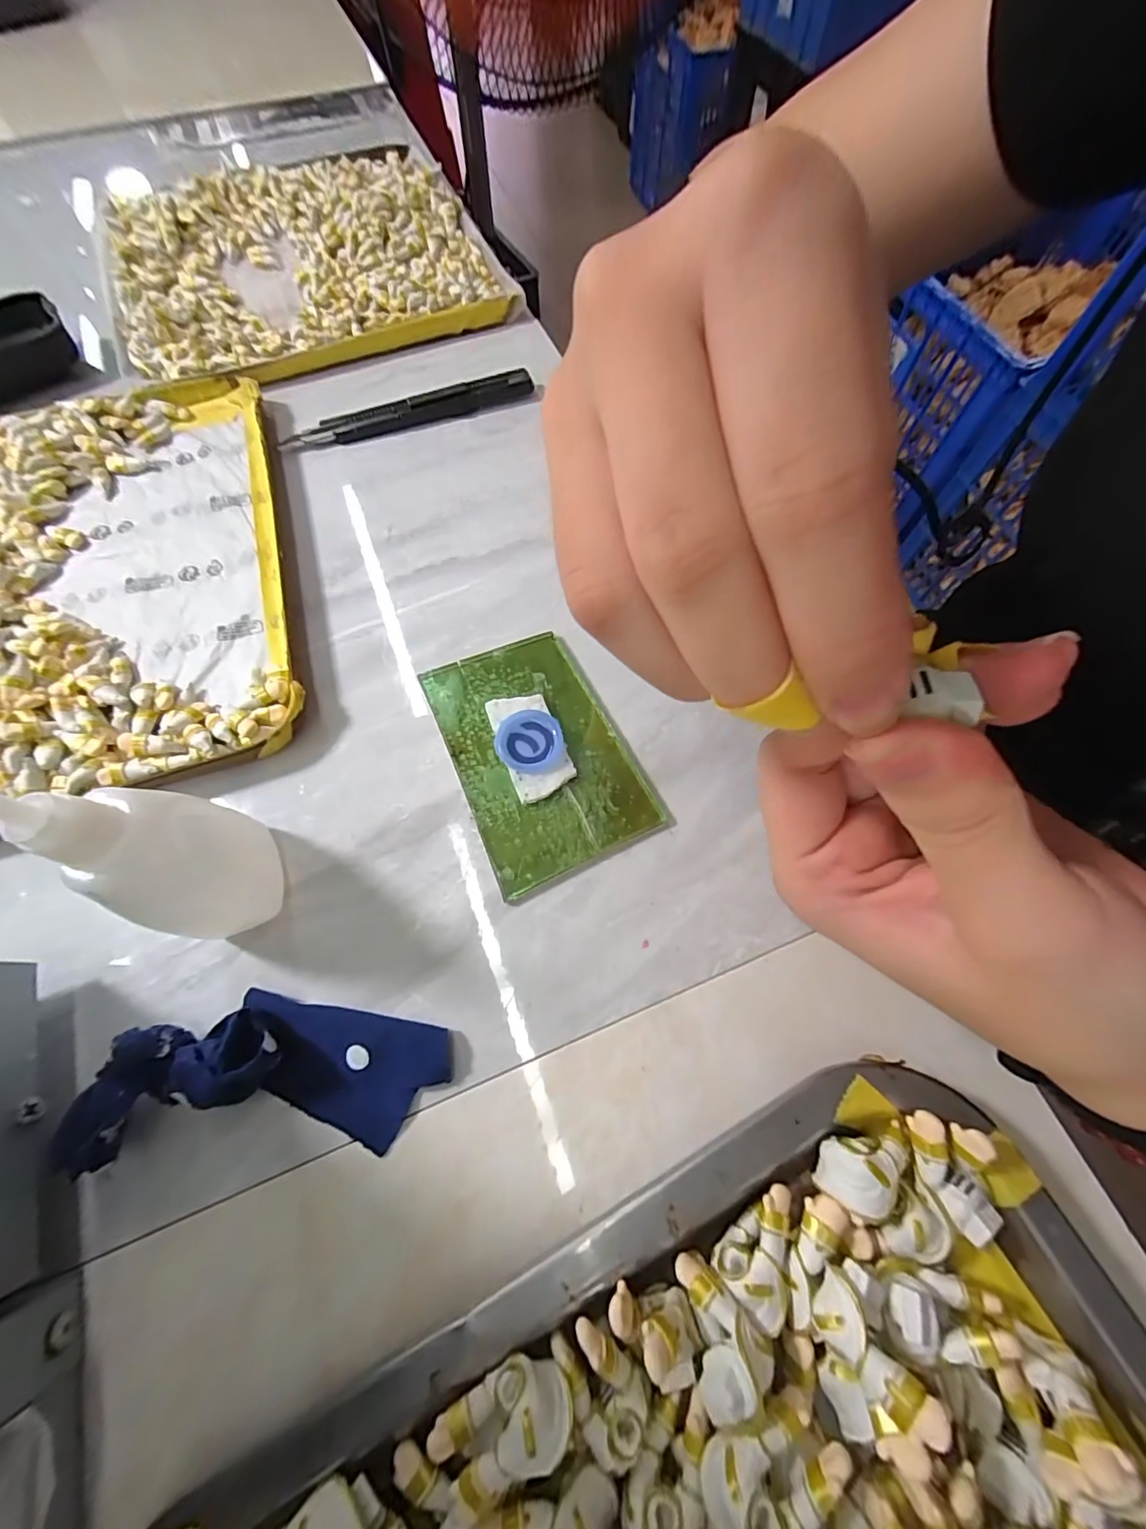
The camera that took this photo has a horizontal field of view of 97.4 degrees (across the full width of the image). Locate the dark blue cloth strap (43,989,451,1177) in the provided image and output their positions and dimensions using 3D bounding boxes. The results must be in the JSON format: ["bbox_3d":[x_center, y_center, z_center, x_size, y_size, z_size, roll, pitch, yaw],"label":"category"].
[{"bbox_3d":[-0.095,0.097,0.157,0.106,0.022,0.042,2,68,-1],"label":"dark blue cloth strap"}]

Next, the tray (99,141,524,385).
[{"bbox_3d":[-0.183,-0.338,0.335,0.232,0.020,0.220,-25,71,-11],"label":"tray"}]

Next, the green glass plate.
[{"bbox_3d":[-0.016,-0.007,0.209,0.066,0.010,0.102,-24,71,-11],"label":"green glass plate"}]

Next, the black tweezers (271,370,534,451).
[{"bbox_3d":[-0.092,-0.201,0.286,0.141,0.013,0.015,-18,70,-9],"label":"black tweezers"}]

